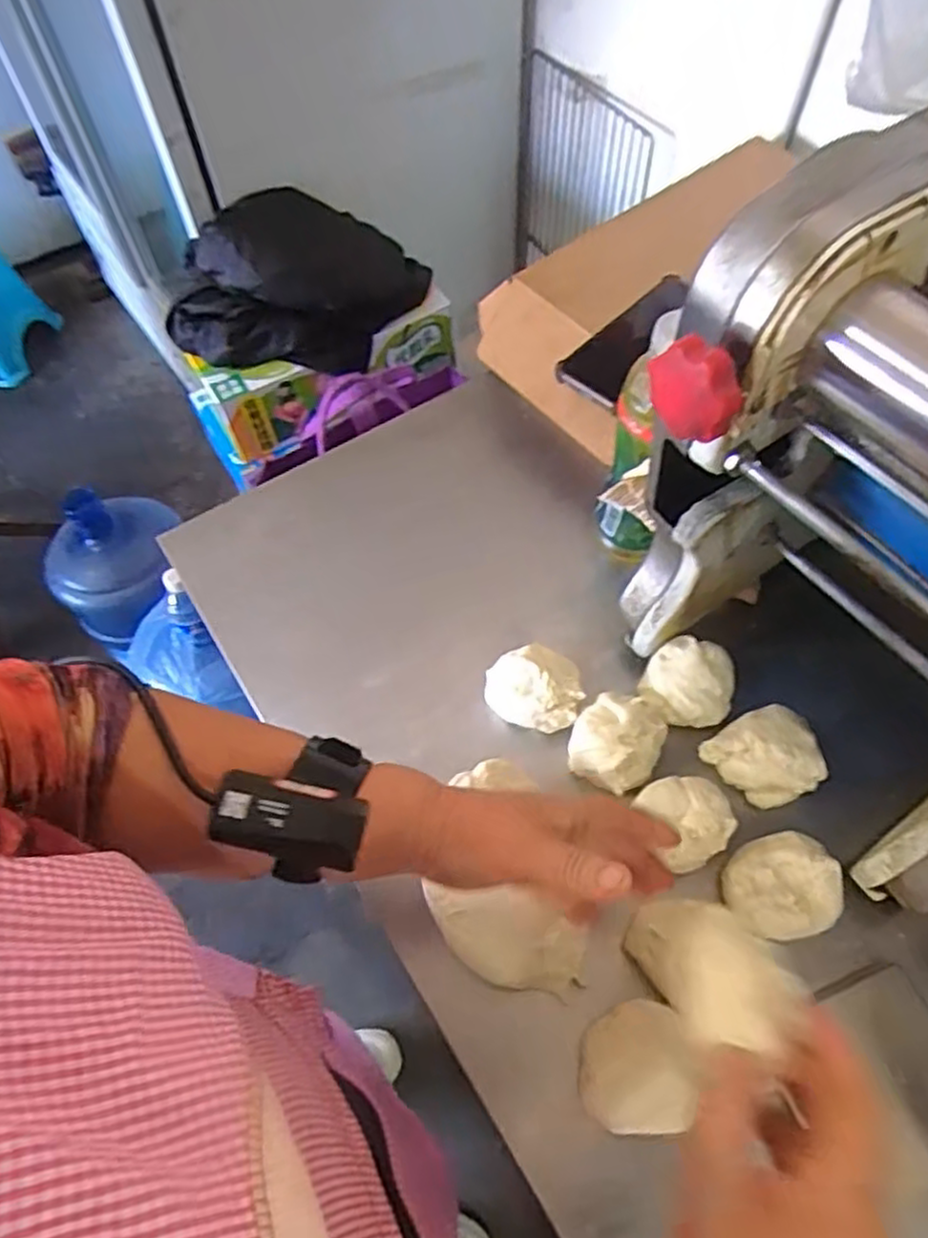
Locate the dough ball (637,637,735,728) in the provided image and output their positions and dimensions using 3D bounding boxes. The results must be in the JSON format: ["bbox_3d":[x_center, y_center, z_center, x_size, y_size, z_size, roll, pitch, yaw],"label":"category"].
[{"bbox_3d":[0.172,0.053,0.568,0.064,0.047,0.059,-1,59,1],"label":"dough ball"}]

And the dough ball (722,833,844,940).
[{"bbox_3d":[0.209,0.181,0.493,0.073,0.051,0.066,-12,60,-5],"label":"dough ball"}]

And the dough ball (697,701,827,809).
[{"bbox_3d":[0.222,0.103,0.540,0.075,0.040,0.066,-30,63,-15],"label":"dough ball"}]

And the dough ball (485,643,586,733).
[{"bbox_3d":[0.056,0.056,0.574,0.076,0.055,0.063,22,63,14],"label":"dough ball"}]

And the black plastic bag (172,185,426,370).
[{"bbox_3d":[-0.221,-0.446,0.979,0.341,0.158,0.195,-9,60,-4],"label":"black plastic bag"}]

